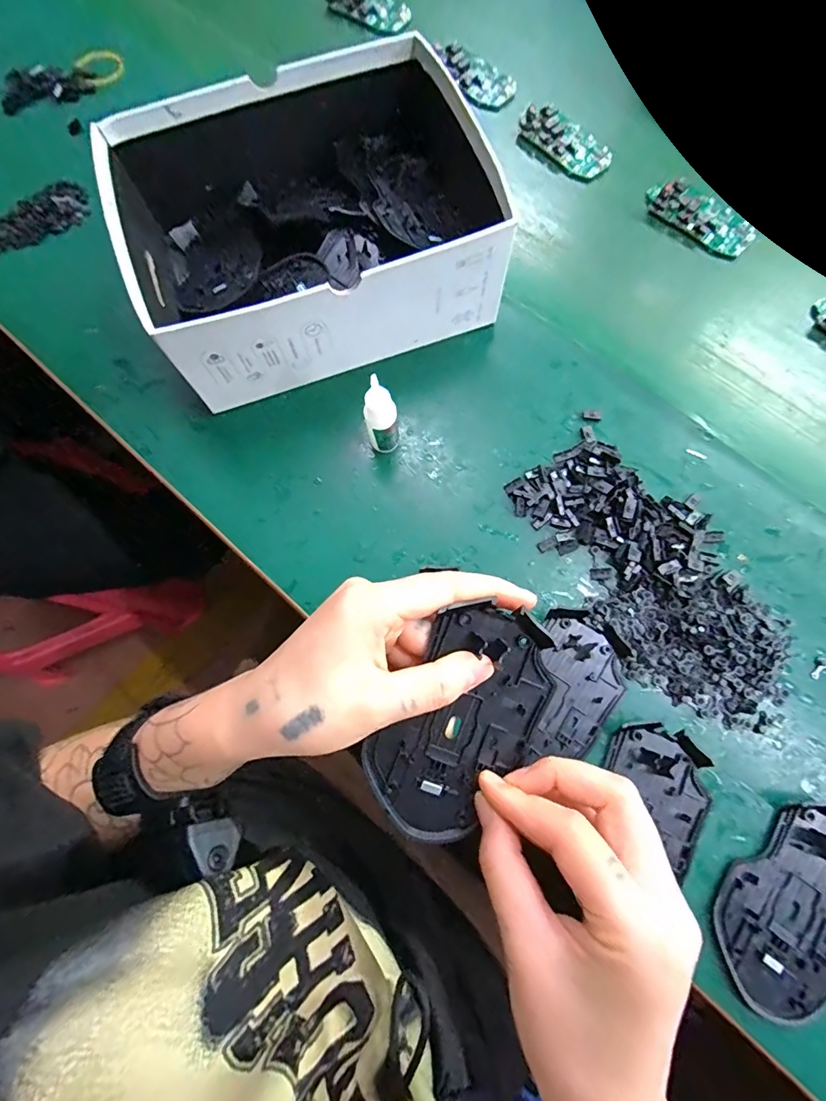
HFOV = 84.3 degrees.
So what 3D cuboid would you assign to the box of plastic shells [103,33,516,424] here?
[{"bbox_3d":[-0.077,-0.235,0.340,0.242,0.091,0.189,-21,75,-6],"label":"box of plastic shells"}]

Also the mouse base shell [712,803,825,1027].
[{"bbox_3d":[0.222,0.203,0.261,0.071,0.011,0.114,37,78,9],"label":"mouse base shell"}]

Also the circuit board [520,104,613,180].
[{"bbox_3d":[0.143,-0.383,0.425,0.044,0.015,0.090,-41,78,-10],"label":"circuit board"}]

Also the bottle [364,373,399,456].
[{"bbox_3d":[-0.022,-0.089,0.312,0.021,0.071,0.016,0,74,0],"label":"bottle"}]

